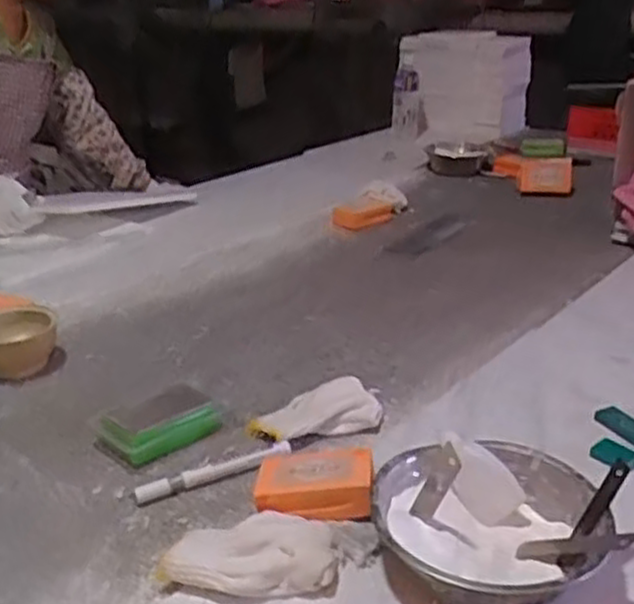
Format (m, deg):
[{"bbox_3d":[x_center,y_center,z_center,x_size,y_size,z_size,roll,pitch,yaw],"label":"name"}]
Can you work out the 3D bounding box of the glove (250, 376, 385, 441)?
[{"bbox_3d":[-0.001,0.103,0.747,0.130,0.024,0.062,-8,25,-13],"label":"glove"}]

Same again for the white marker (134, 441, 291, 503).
[{"bbox_3d":[-0.088,0.148,0.677,0.139,0.019,0.017,-12,26,-21],"label":"white marker"}]

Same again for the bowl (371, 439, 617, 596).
[{"bbox_3d":[0.123,0.165,0.558,0.160,0.050,0.160,-2,24,-1],"label":"bowl"}]

